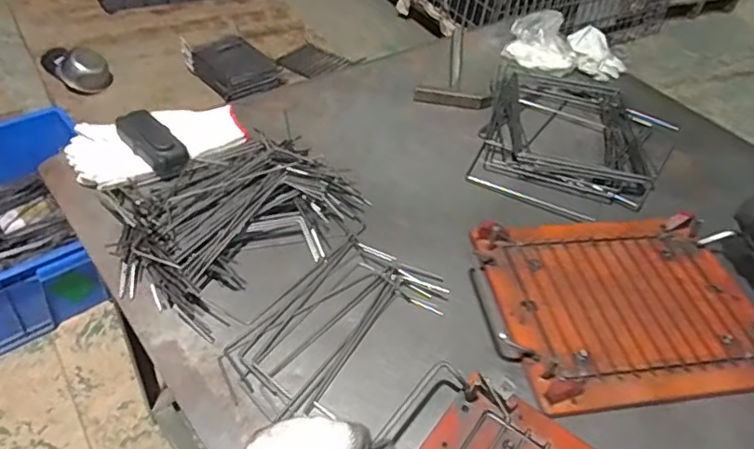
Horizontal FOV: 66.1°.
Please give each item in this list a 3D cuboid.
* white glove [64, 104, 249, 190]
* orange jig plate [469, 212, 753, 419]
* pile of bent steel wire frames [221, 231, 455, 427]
[{"bbox_3d":[-0.282,-0.104,0.757,0.211,0.028,0.133,-10,48,-16],"label":"white glove"},{"bbox_3d":[0.284,0.085,0.662,0.299,0.024,0.248,-5,47,-11],"label":"orange jig plate"},{"bbox_3d":[-0.042,0.106,0.613,0.130,0.011,0.229,31,51,23],"label":"pile of bent steel wire frames"}]

